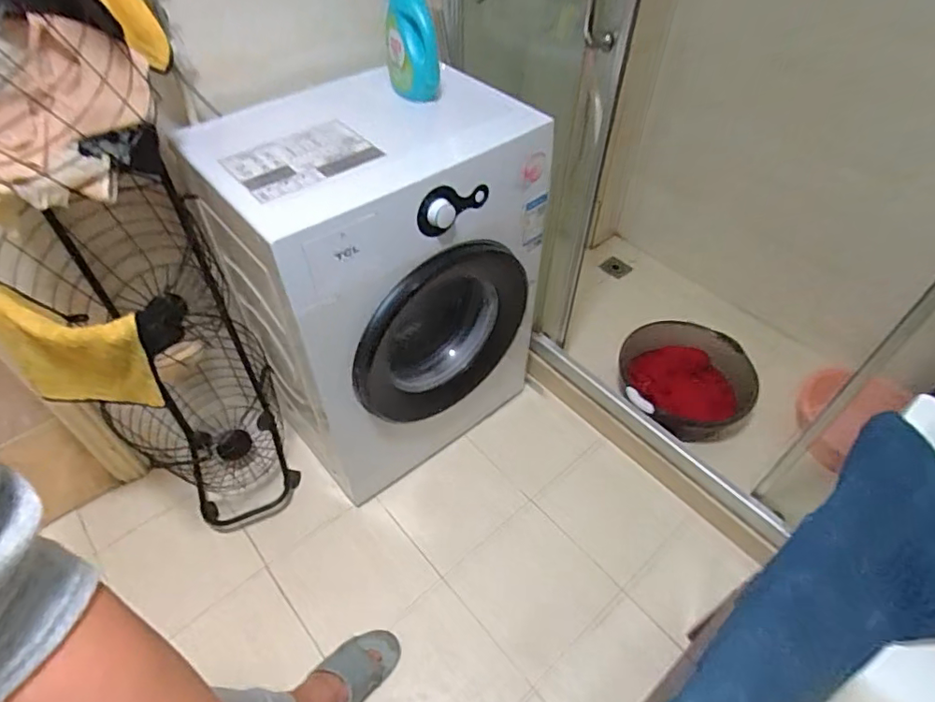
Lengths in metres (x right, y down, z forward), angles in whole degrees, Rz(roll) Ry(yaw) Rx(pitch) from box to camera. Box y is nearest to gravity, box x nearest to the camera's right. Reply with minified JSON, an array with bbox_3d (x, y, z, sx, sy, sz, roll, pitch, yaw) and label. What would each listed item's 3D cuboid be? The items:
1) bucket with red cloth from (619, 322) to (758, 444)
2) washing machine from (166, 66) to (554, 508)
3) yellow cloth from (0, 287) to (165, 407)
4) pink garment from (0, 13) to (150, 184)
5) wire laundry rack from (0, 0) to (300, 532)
[{"bbox_3d":[0.610,0.088,1.555,0.344,0.145,0.336,27,54,21],"label":"bucket with red cloth"},{"bbox_3d":[-0.174,-0.150,1.297,0.621,0.790,0.505,-35,58,-27],"label":"washing machine"},{"bbox_3d":[-0.646,0.014,0.927,0.249,0.224,0.068,10,50,7],"label":"yellow cloth"},{"bbox_3d":[-0.628,-0.384,0.819,0.270,0.127,0.217,-30,56,-24],"label":"pink garment"},{"bbox_3d":[-0.654,-0.083,1.048,0.377,1.188,0.340,6,50,4],"label":"wire laundry rack"}]

